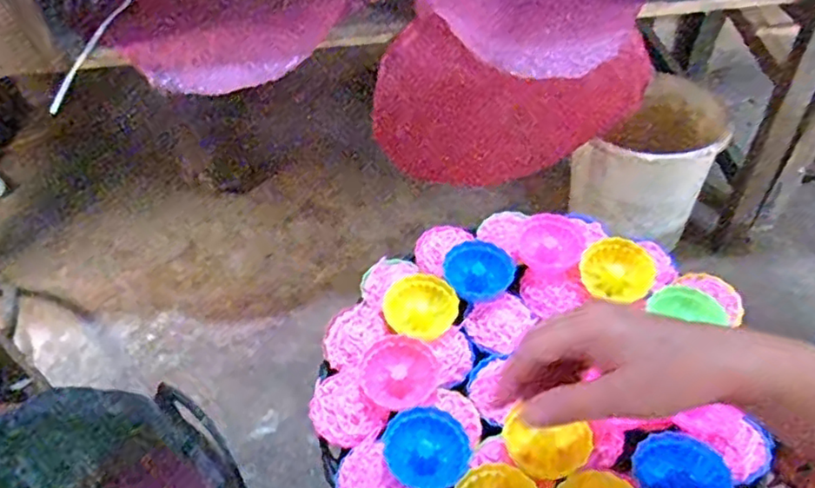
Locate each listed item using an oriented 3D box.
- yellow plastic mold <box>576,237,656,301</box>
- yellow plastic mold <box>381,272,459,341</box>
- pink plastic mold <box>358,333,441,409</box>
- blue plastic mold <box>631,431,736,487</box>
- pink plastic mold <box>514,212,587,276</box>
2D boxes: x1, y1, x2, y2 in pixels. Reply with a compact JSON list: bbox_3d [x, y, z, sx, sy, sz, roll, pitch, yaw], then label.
[{"bbox_3d":[0.183,0.024,0.552,0.060,0.015,0.055,23,84,12],"label":"yellow plastic mold"},{"bbox_3d":[0.009,0.050,0.536,0.060,0.016,0.064,-3,51,3],"label":"yellow plastic mold"},{"bbox_3d":[-0.006,0.099,0.495,0.060,0.020,0.053,-2,51,3],"label":"pink plastic mold"},{"bbox_3d":[0.187,0.159,0.433,0.062,0.013,0.053,32,60,27],"label":"blue plastic mold"},{"bbox_3d":[0.127,0.000,0.571,0.056,0.013,0.056,-1,70,2],"label":"pink plastic mold"}]

